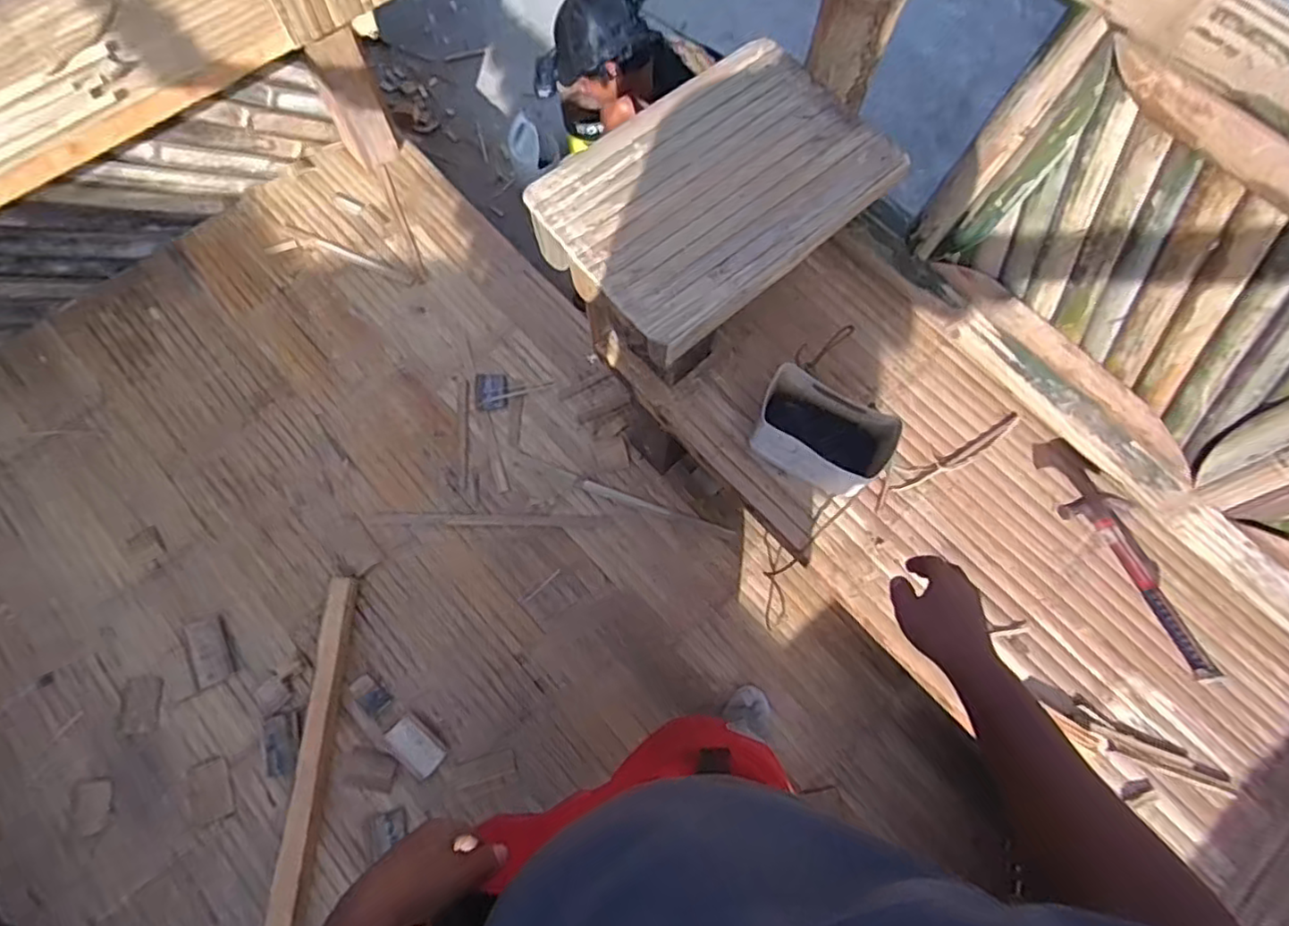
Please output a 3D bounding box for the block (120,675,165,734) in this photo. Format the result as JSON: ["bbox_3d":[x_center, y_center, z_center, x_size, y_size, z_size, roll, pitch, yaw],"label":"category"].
[{"bbox_3d":[-1.017,0.488,1.325,0.074,0.011,0.106,-5,71,-5],"label":"block"}]

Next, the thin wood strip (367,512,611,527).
[{"bbox_3d":[-0.348,0.128,1.473,0.522,0.007,0.029,1,71,-3],"label":"thin wood strip"}]

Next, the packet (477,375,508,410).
[{"bbox_3d":[-0.364,-0.171,1.567,0.072,0.004,0.091,-3,71,-4],"label":"packet"}]

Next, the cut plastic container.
[{"bbox_3d":[0.263,-0.043,0.985,0.198,0.118,0.117,36,72,10],"label":"cut plastic container"}]

